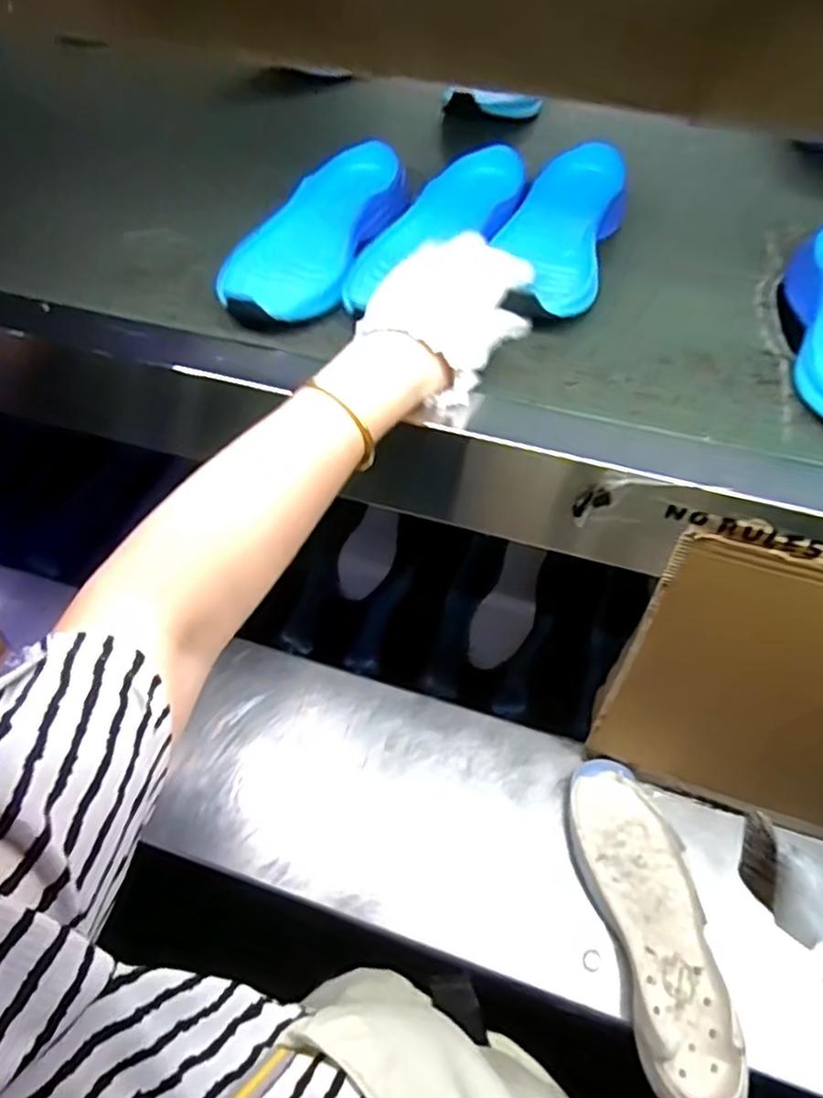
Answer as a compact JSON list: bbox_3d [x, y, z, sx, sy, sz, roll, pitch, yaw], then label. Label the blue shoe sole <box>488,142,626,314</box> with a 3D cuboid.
[{"bbox_3d":[0.114,-0.250,0.517,0.088,0.046,0.215,13,61,10],"label":"blue shoe sole"}]

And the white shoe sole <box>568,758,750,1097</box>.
[{"bbox_3d":[0.220,0.335,0.608,0.095,0.035,0.278,-9,51,-8],"label":"white shoe sole"}]

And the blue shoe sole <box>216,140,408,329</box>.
[{"bbox_3d":[-0.076,-0.245,0.523,0.093,0.059,0.212,16,52,12],"label":"blue shoe sole"}]

